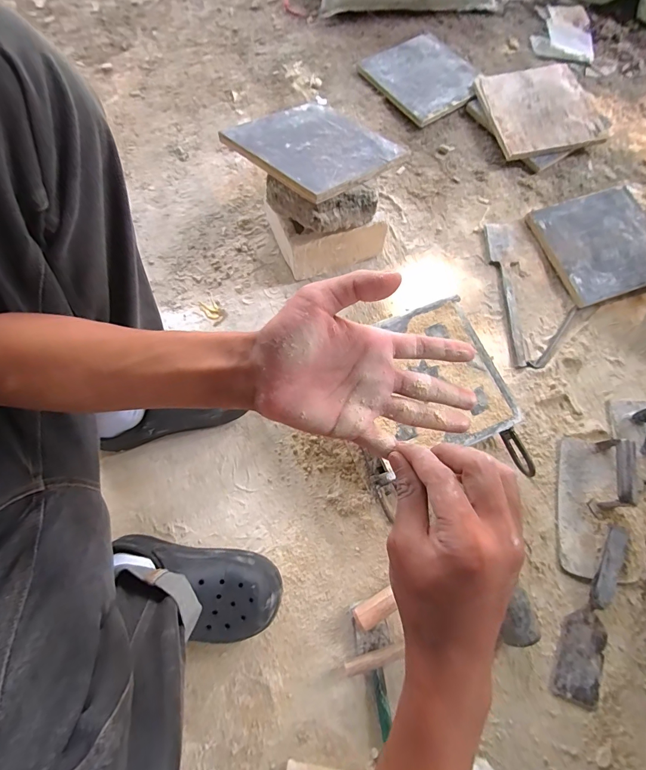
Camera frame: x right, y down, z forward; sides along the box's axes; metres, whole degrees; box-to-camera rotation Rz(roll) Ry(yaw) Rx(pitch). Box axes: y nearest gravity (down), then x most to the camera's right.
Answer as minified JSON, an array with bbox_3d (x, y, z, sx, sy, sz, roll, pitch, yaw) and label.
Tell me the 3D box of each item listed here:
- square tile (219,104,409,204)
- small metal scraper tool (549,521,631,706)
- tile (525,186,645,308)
[{"bbox_3d":[-0.010,-0.439,0.663,0.245,0.016,0.257,40,62,17],"label":"square tile"},{"bbox_3d":[0.432,0.358,0.565,0.070,0.044,0.265,24,73,5],"label":"small metal scraper tool"},{"bbox_3d":[0.604,-0.305,0.785,0.254,0.030,0.237,-18,74,-8],"label":"tile"}]

